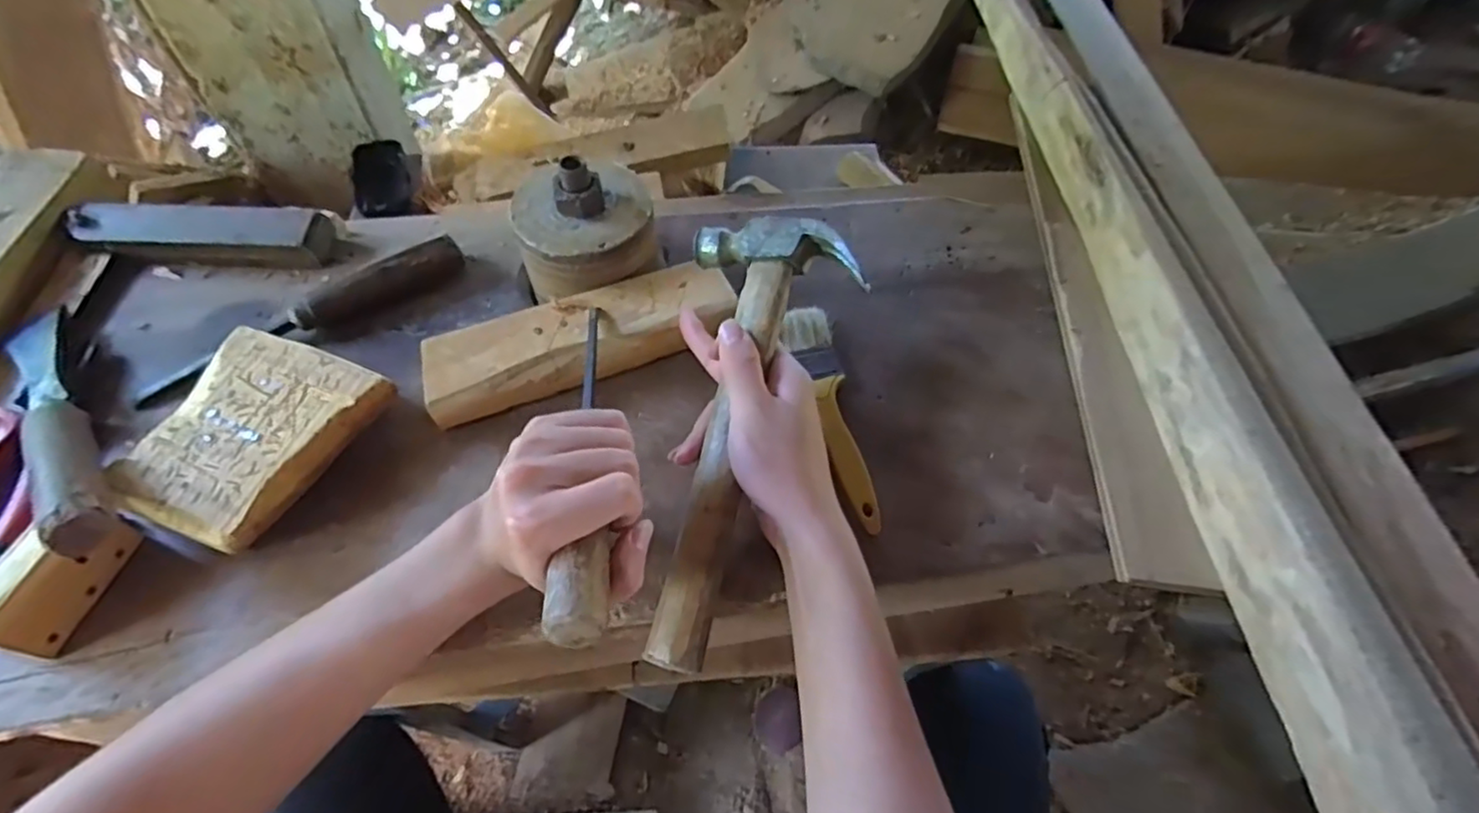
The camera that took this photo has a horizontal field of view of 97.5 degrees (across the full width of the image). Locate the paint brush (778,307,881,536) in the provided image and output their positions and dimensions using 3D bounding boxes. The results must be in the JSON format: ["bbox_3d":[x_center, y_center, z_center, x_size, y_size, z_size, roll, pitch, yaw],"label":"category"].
[{"bbox_3d":[0.065,0.002,0.454,0.038,0.010,0.178,-9,59,-10],"label":"paint brush"}]

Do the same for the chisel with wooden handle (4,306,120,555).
[{"bbox_3d":[-0.419,0.006,0.400,0.030,0.030,0.247,-37,53,-24],"label":"chisel with wooden handle"}]

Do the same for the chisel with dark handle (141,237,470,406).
[{"bbox_3d":[-0.317,-0.068,0.477,0.230,0.032,0.023,-31,65,-21],"label":"chisel with dark handle"}]

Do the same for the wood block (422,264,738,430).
[{"bbox_3d":[-0.110,-0.050,0.459,0.210,0.033,0.059,-18,61,-15],"label":"wood block"}]

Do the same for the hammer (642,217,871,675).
[{"bbox_3d":[-0.004,0.011,0.392,0.099,0.039,0.274,13,78,4],"label":"hammer"}]

